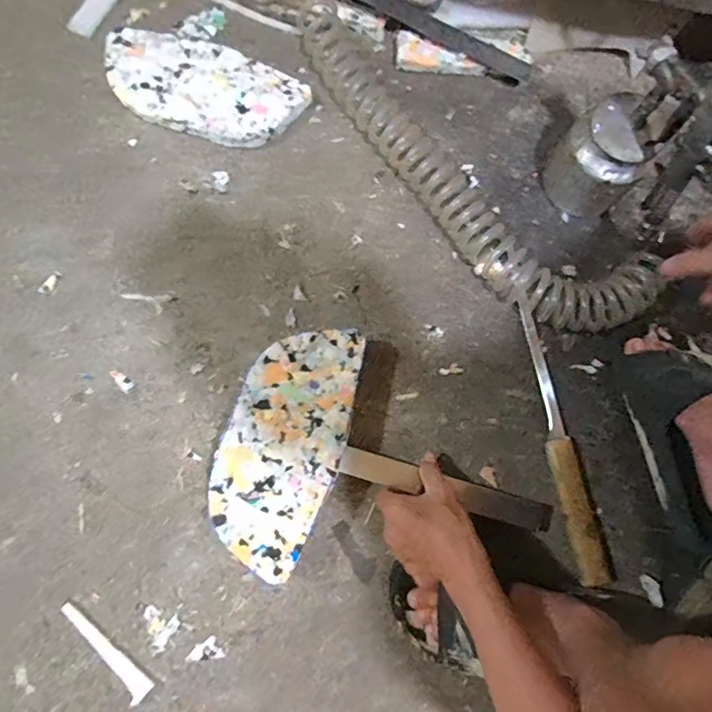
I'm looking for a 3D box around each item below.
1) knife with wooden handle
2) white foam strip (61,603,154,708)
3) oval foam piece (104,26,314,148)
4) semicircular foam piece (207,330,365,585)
[{"bbox_3d":[0.235,0.091,0.595,0.037,0.024,0.321,-9,79,-3],"label":"knife with wooden handle"},{"bbox_3d":[-0.267,0.314,0.546,0.126,0.006,0.024,39,81,6],"label":"white foam strip"},{"bbox_3d":[-0.204,-0.350,0.674,0.263,0.031,0.122,22,79,4],"label":"oval foam piece"},{"bbox_3d":[-0.075,0.088,0.544,0.121,0.010,0.255,21,79,3],"label":"semicircular foam piece"}]

